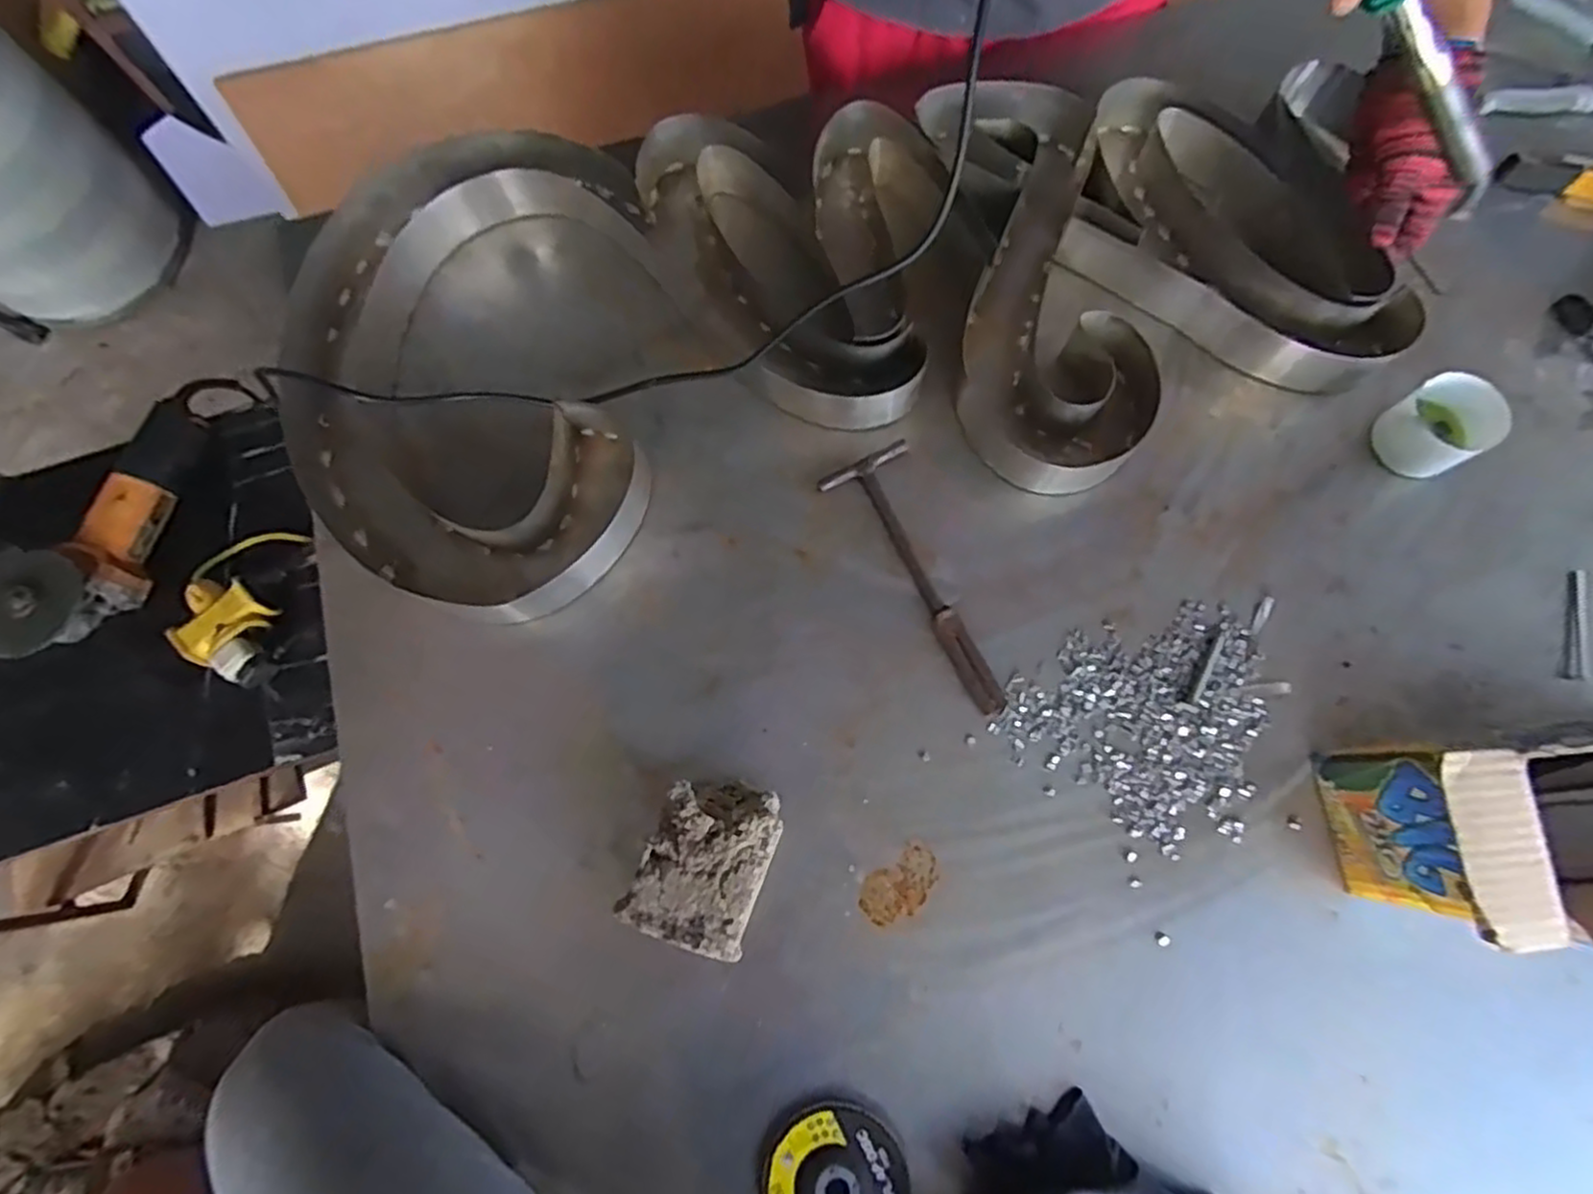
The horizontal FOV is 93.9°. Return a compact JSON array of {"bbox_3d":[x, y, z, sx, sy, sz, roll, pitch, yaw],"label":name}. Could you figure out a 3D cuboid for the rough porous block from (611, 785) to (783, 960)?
[{"bbox_3d":[-0.057,0.175,0.501,0.077,0.064,0.102,20,77,5],"label":"rough porous block"}]

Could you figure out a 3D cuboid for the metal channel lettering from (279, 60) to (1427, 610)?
[{"bbox_3d":[0.025,-0.251,0.619,0.869,0.053,0.387,-13,77,-3],"label":"metal channel lettering"}]

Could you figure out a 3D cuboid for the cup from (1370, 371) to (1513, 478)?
[{"bbox_3d":[0.496,-0.131,0.577,0.051,0.066,0.063,-25,78,-6],"label":"cup"}]

